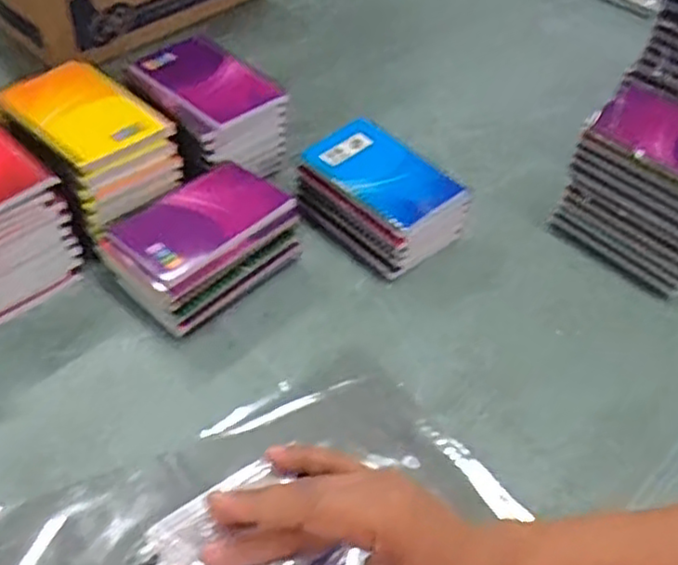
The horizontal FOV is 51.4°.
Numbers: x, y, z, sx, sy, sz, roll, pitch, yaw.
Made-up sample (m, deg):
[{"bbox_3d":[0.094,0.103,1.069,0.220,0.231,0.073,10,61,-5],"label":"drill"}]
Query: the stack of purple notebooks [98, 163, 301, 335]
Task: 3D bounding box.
[{"bbox_3d":[-0.109,-0.028,0.577,0.141,0.062,0.100,-32,58,-28],"label":"stack of purple notebooks"}]

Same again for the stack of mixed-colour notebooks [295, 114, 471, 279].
[{"bbox_3d":[0.035,-0.074,0.620,0.137,0.062,0.098,33,54,23],"label":"stack of mixed-colour notebooks"}]

